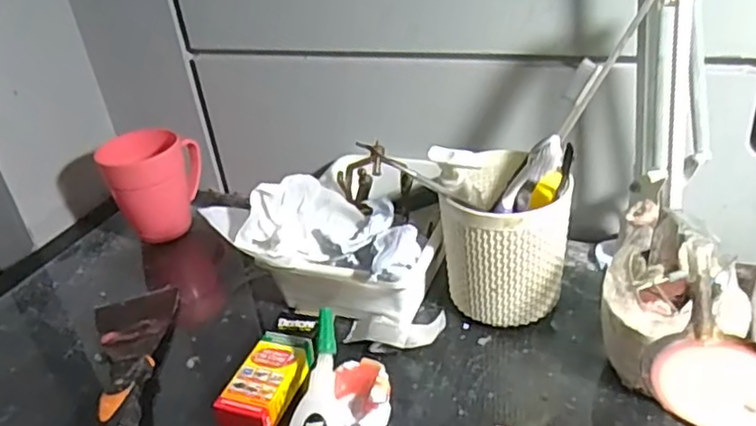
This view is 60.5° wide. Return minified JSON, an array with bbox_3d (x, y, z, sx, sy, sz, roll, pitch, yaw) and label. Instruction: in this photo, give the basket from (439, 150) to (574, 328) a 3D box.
[{"bbox_3d":[0.101,0.018,0.509,0.094,0.123,0.092,1,33,13],"label":"basket"}]

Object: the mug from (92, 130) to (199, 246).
[{"bbox_3d":[-0.224,-0.030,0.667,0.095,0.105,0.071,-18,34,-17],"label":"mug"}]

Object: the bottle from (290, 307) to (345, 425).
[{"bbox_3d":[-0.037,0.116,0.430,0.034,0.016,0.104,-1,57,10],"label":"bottle"}]

